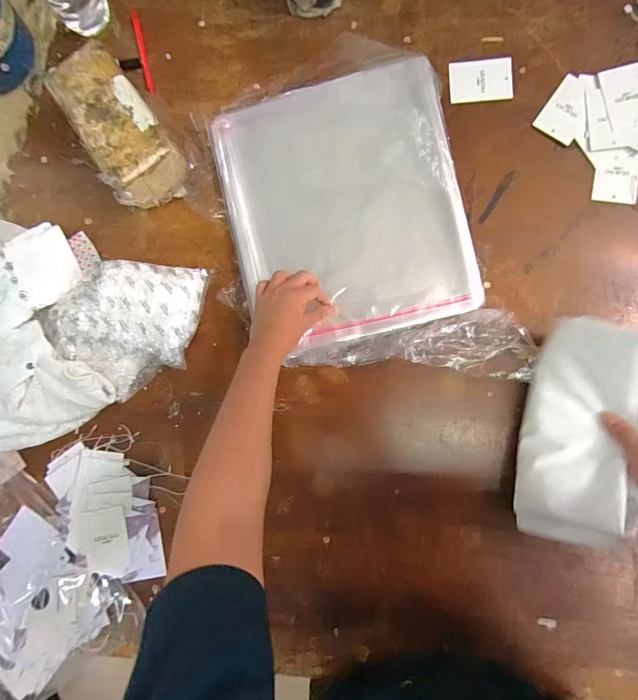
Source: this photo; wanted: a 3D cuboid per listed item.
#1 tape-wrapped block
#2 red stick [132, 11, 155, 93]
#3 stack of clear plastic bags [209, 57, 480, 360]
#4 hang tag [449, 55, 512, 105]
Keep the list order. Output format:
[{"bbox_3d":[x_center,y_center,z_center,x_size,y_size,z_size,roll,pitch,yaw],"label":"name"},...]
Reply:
[{"bbox_3d":[-0.289,-0.320,0.549,0.112,0.088,0.205,-32,86,4],"label":"tape-wrapped block"},{"bbox_3d":[-0.279,-0.469,0.583,0.011,0.006,0.139,-14,87,5],"label":"red stick"},{"bbox_3d":[0.035,-0.197,0.534,0.326,0.031,0.357,-12,94,8],"label":"stack of clear plastic bags"},{"bbox_3d":[0.242,-0.402,0.548,0.090,0.004,0.062,-5,88,5],"label":"hang tag"}]

